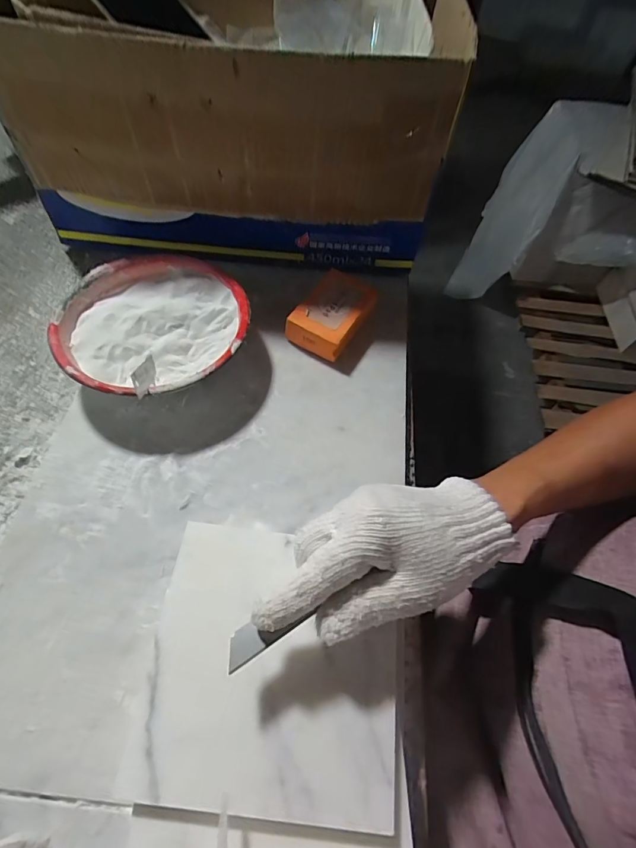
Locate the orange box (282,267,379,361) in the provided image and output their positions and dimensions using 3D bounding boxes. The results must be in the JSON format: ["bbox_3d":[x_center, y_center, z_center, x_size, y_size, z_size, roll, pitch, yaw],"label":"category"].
[{"bbox_3d":[0.018,-0.116,0.434,0.066,0.034,0.100,27,61,11],"label":"orange box"}]

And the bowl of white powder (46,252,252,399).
[{"bbox_3d":[-0.150,-0.084,0.395,0.162,0.055,0.161,1,59,-2],"label":"bowl of white powder"}]

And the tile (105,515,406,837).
[{"bbox_3d":[-0.026,0.145,0.260,0.150,0.005,0.150,8,59,0],"label":"tile"}]

